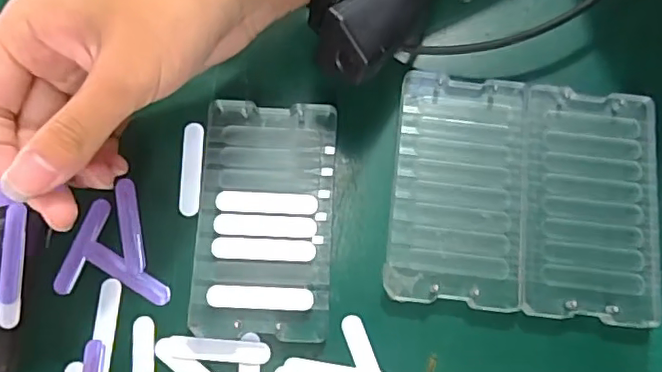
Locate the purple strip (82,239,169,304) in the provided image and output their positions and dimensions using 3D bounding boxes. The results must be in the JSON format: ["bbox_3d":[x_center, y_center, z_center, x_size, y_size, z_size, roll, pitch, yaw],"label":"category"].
[{"bbox_3d":[-0.104,0.044,0.292,0.052,0.004,0.011,30,75,10],"label":"purple strip"}]

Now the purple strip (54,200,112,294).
[{"bbox_3d":[-0.128,0.030,0.295,0.010,0.004,0.051,17,73,7],"label":"purple strip"}]

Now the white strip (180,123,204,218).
[{"bbox_3d":[-0.075,-0.009,0.309,0.012,0.004,0.051,-1,72,1],"label":"white strip"}]

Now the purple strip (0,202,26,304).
[{"bbox_3d":[-0.162,0.034,0.292,0.011,0.004,0.049,0,80,0],"label":"purple strip"}]

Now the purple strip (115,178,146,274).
[{"bbox_3d":[-0.105,0.021,0.300,0.010,0.004,0.050,-13,72,-3],"label":"purple strip"}]

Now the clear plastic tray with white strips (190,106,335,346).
[{"bbox_3d":[-0.033,0.015,0.297,0.066,0.012,0.121,2,72,2],"label":"clear plastic tray with white strips"}]

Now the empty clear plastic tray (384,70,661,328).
[{"bbox_3d":[0.101,0.003,0.302,0.134,0.012,0.122,6,72,3],"label":"empty clear plastic tray"}]

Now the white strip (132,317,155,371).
[{"bbox_3d":[-0.092,0.090,0.280,0.011,0.004,0.050,-4,72,0],"label":"white strip"}]

